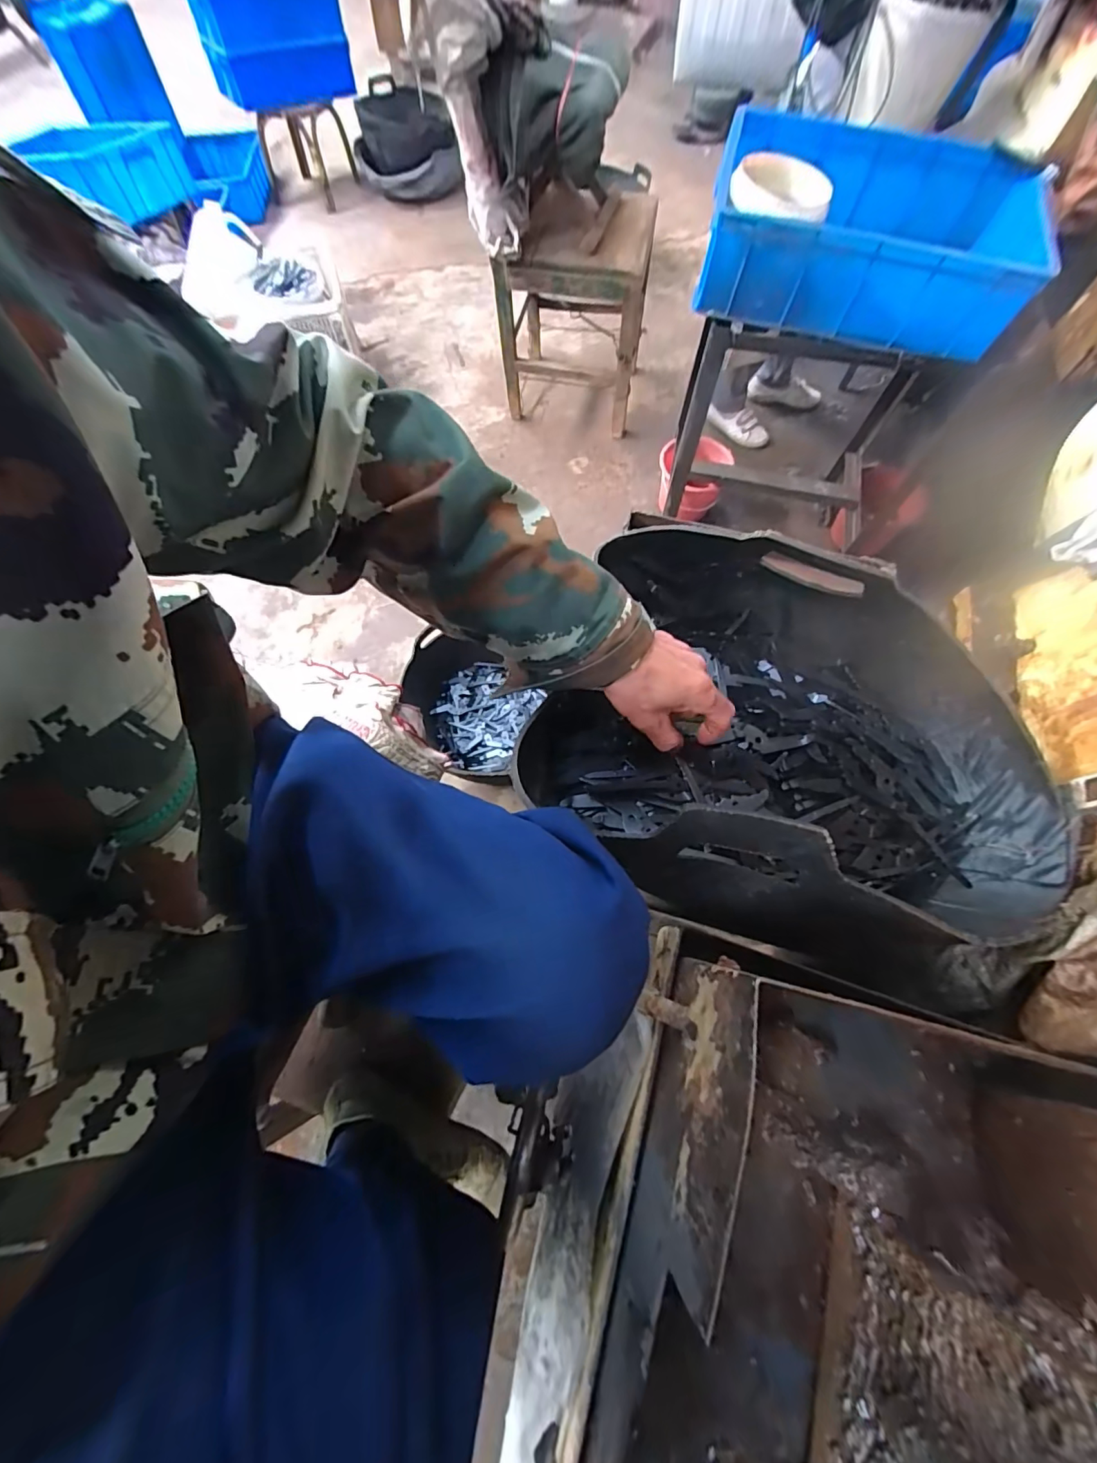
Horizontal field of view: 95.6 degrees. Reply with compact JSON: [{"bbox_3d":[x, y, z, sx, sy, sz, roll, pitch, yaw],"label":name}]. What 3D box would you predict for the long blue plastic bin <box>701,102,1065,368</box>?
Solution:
[{"bbox_3d":[0.553,-0.859,0.868,0.504,0.145,0.389,18,69,7],"label":"long blue plastic bin"}]

